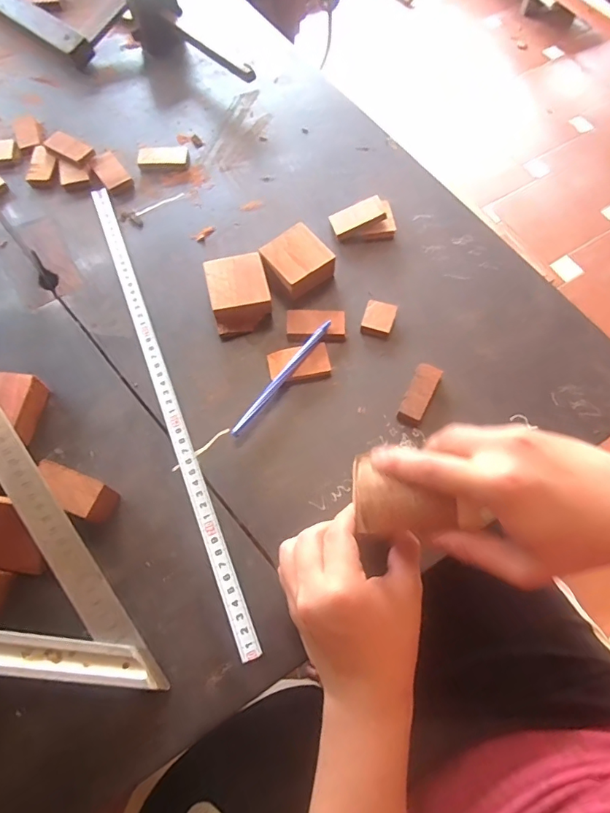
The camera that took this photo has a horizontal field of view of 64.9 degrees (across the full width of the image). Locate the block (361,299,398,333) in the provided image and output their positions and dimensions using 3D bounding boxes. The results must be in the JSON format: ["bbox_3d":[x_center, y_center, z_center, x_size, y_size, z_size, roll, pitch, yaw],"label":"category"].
[{"bbox_3d":[0.070,-0.084,0.456,0.028,0.011,0.031,17,66,8],"label":"block"}]

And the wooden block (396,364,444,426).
[{"bbox_3d":[0.101,-0.010,0.421,0.024,0.011,0.056,23,67,10],"label":"wooden block"}]

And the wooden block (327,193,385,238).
[{"bbox_3d":[0.054,-0.197,0.496,0.055,0.010,0.027,-21,66,6],"label":"wooden block"}]

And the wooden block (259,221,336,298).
[{"bbox_3d":[-0.008,-0.140,0.472,0.058,0.029,0.059,-36,70,-15],"label":"wooden block"}]

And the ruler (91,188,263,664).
[{"bbox_3d":[-0.131,-0.025,0.436,0.018,0.004,0.481,-19,67,-14],"label":"ruler"}]

